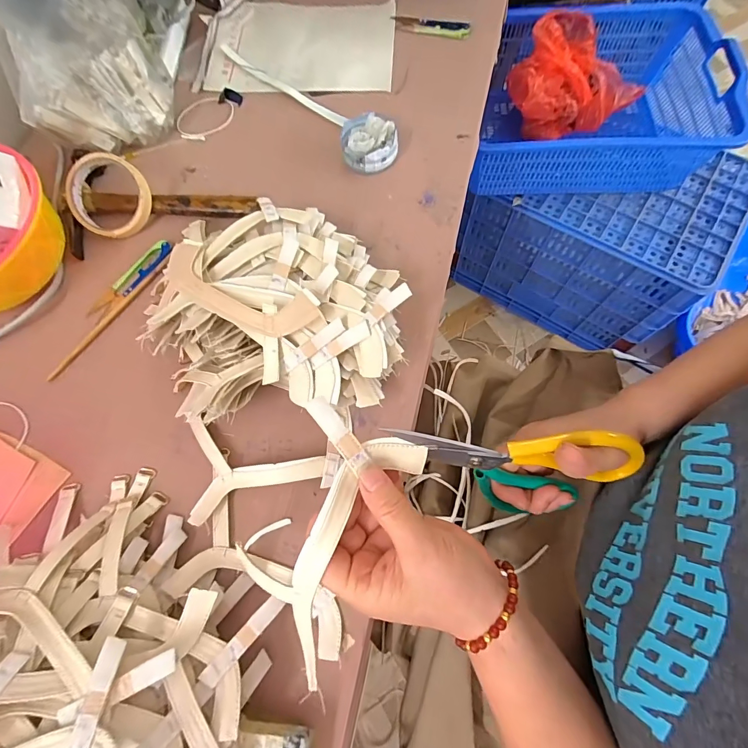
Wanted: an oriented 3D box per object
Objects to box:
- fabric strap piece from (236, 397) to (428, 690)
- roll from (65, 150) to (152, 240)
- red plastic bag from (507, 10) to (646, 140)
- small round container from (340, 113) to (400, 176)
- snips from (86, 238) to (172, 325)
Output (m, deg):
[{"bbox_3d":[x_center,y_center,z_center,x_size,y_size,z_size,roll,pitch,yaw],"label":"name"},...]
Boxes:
[{"bbox_3d":[-0.031,0.099,0.238,0.076,0.035,0.148,23,84,9],"label":"fabric strap piece"},{"bbox_3d":[-0.309,-0.209,0.458,0.091,0.028,0.091,0,101,-2],"label":"roll"},{"bbox_3d":[0.408,-0.634,0.839,0.250,0.125,0.235,-7,71,0],"label":"red plastic bag"},{"bbox_3d":[-0.006,-0.292,0.488,0.067,0.033,0.079,-7,70,-1],"label":"small round container"},{"bbox_3d":[-0.280,-0.111,0.444,0.031,0.007,0.117,36,75,13],"label":"snips"}]

